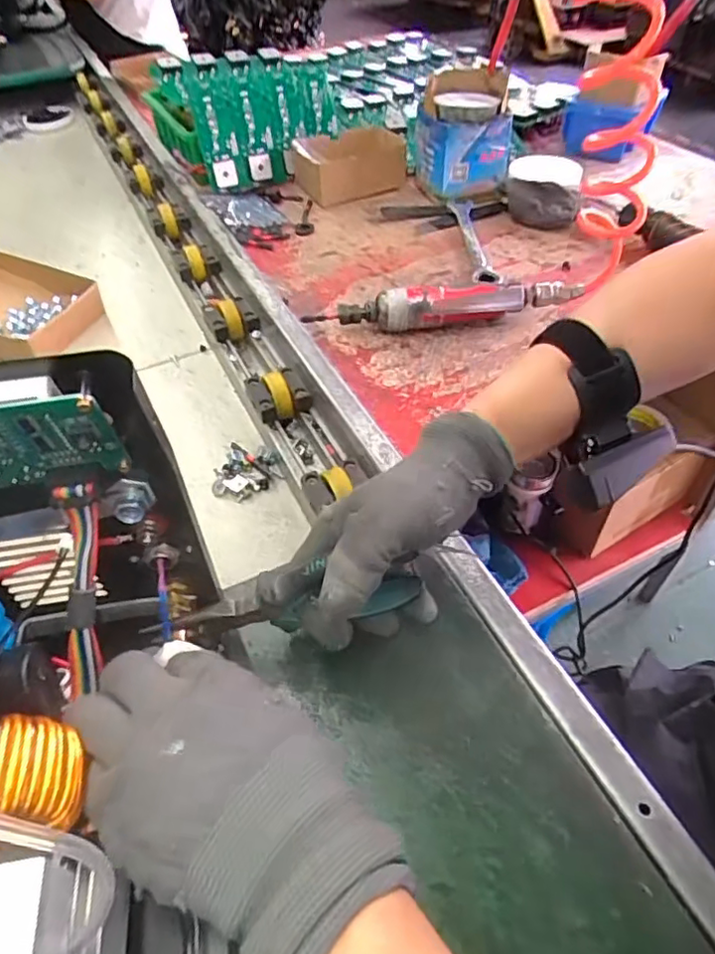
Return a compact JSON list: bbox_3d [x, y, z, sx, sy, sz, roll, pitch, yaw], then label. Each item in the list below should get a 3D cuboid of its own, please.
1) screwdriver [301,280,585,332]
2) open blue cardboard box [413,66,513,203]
[{"bbox_3d":[0.087,-0.167,0.589,0.266,0.051,0.033,-2,48,-1],"label":"screwdriver"},{"bbox_3d":[0.137,-0.433,0.752,0.116,0.114,0.106,4,49,5],"label":"open blue cardboard box"}]

